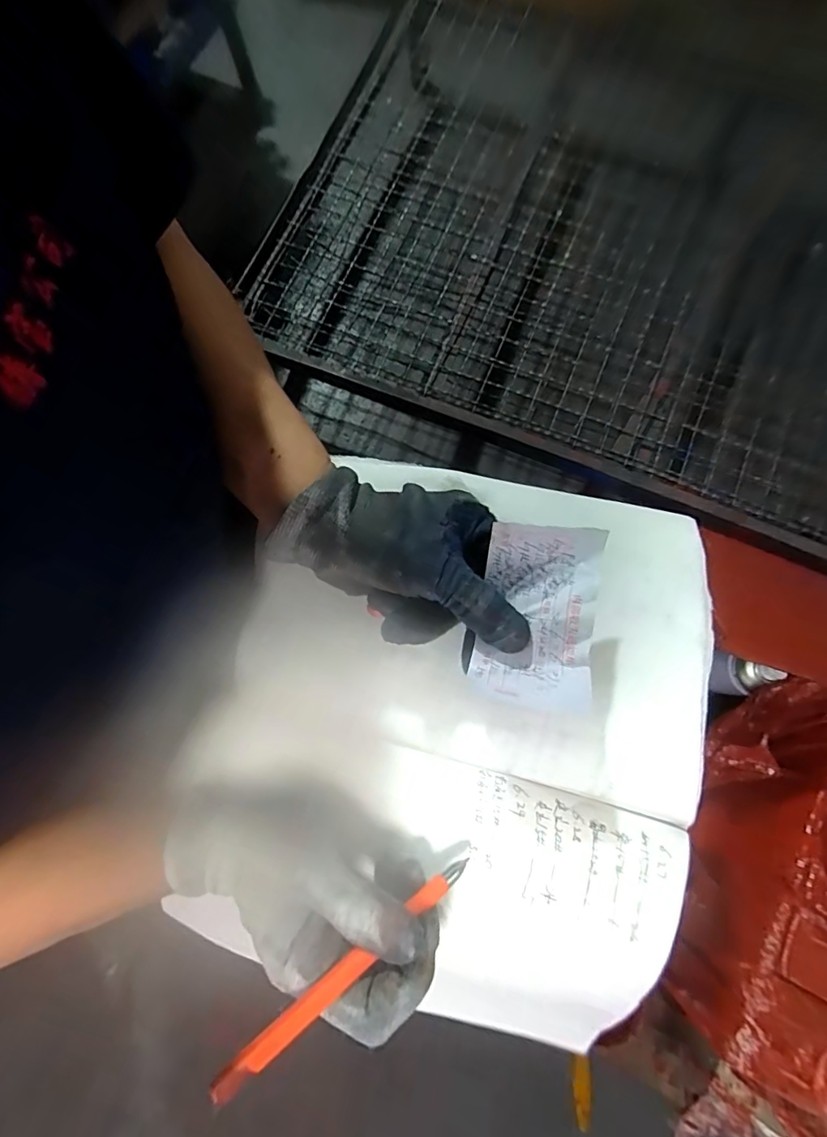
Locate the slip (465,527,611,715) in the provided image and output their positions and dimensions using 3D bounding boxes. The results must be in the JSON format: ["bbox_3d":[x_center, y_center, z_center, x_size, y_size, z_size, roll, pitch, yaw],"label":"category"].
[{"bbox_3d":[0.065,0.026,0.270,0.059,0.023,0.092,7,77,3],"label":"slip"}]

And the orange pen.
[{"bbox_3d":[-0.025,0.175,0.230,0.133,0.007,0.010,-25,76,-32],"label":"orange pen"}]

